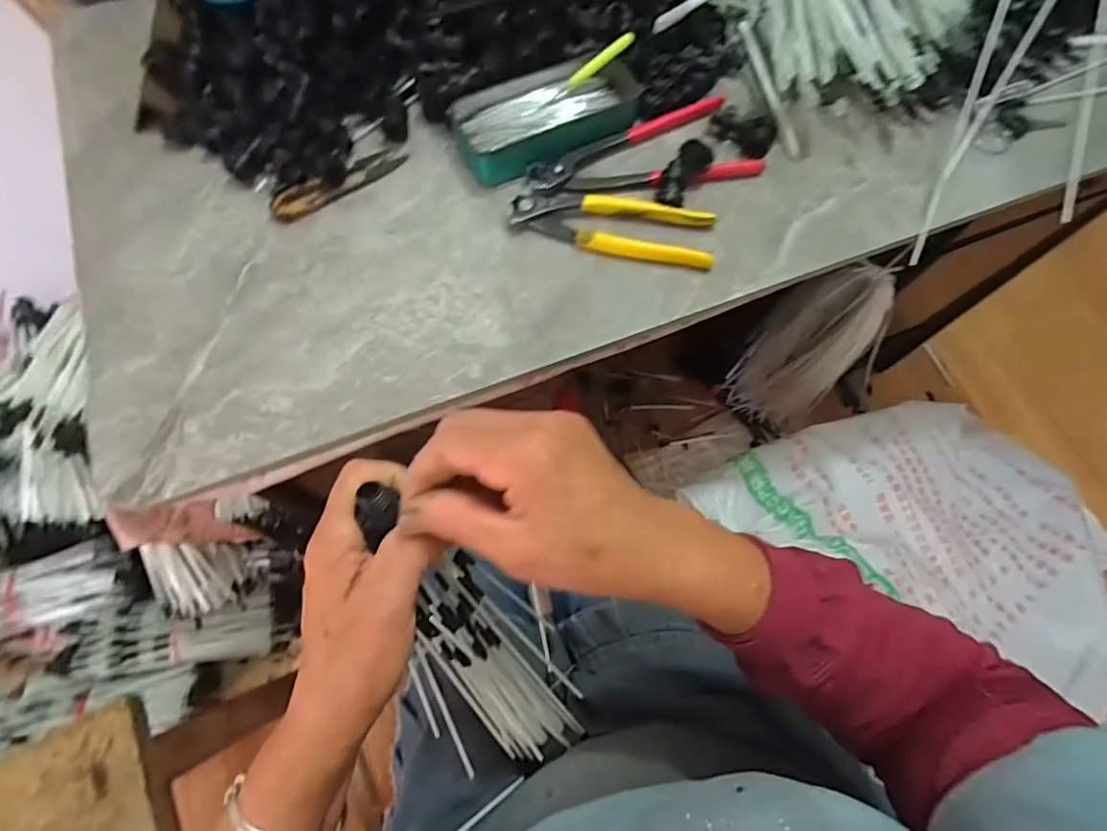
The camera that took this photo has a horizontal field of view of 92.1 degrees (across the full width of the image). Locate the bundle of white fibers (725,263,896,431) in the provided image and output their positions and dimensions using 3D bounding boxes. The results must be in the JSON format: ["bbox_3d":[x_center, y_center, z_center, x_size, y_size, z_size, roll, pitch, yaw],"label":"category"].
[{"bbox_3d":[0.438,-0.109,0.962,0.053,0.451,0.168,-35,71,-13],"label":"bundle of white fibers"}]

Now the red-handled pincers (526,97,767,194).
[{"bbox_3d":[0.073,-0.217,0.451,0.194,0.020,0.074,-18,68,-7],"label":"red-handled pincers"}]

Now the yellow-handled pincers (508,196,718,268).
[{"bbox_3d":[0.047,-0.152,0.424,0.158,0.020,0.054,7,67,3],"label":"yellow-handled pincers"}]

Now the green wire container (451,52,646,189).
[{"bbox_3d":[-0.002,-0.250,0.445,0.156,0.028,0.069,-23,69,-9],"label":"green wire container"}]

